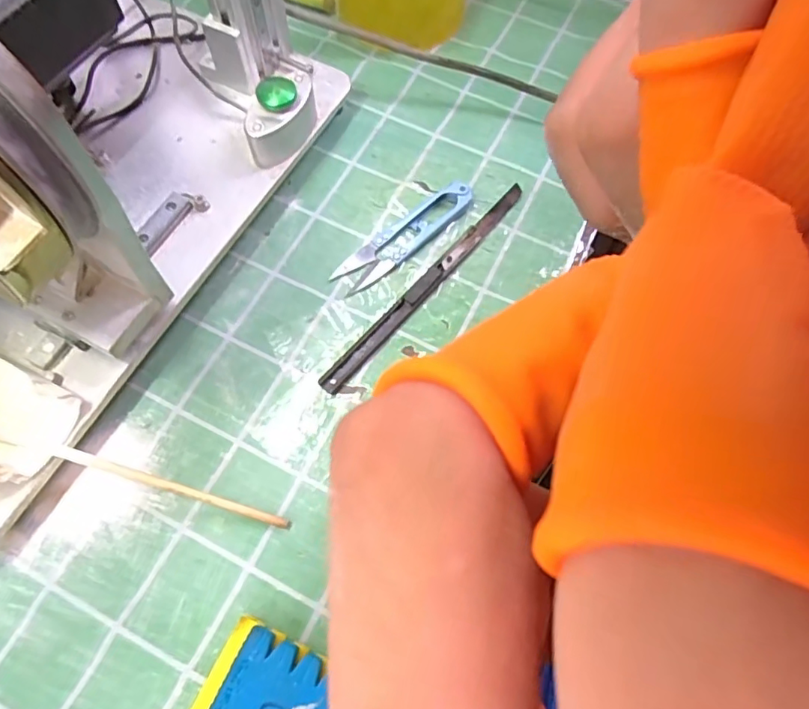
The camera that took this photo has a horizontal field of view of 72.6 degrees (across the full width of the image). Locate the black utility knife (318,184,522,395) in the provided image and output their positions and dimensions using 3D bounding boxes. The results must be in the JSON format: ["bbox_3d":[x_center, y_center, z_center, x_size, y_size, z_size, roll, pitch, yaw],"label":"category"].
[{"bbox_3d":[0.015,-0.044,0.325,0.012,0.007,0.177,39,70,14],"label":"black utility knife"}]

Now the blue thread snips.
[{"bbox_3d":[0.001,-0.073,0.335,0.101,0.011,0.025,-38,72,-17],"label":"blue thread snips"}]

